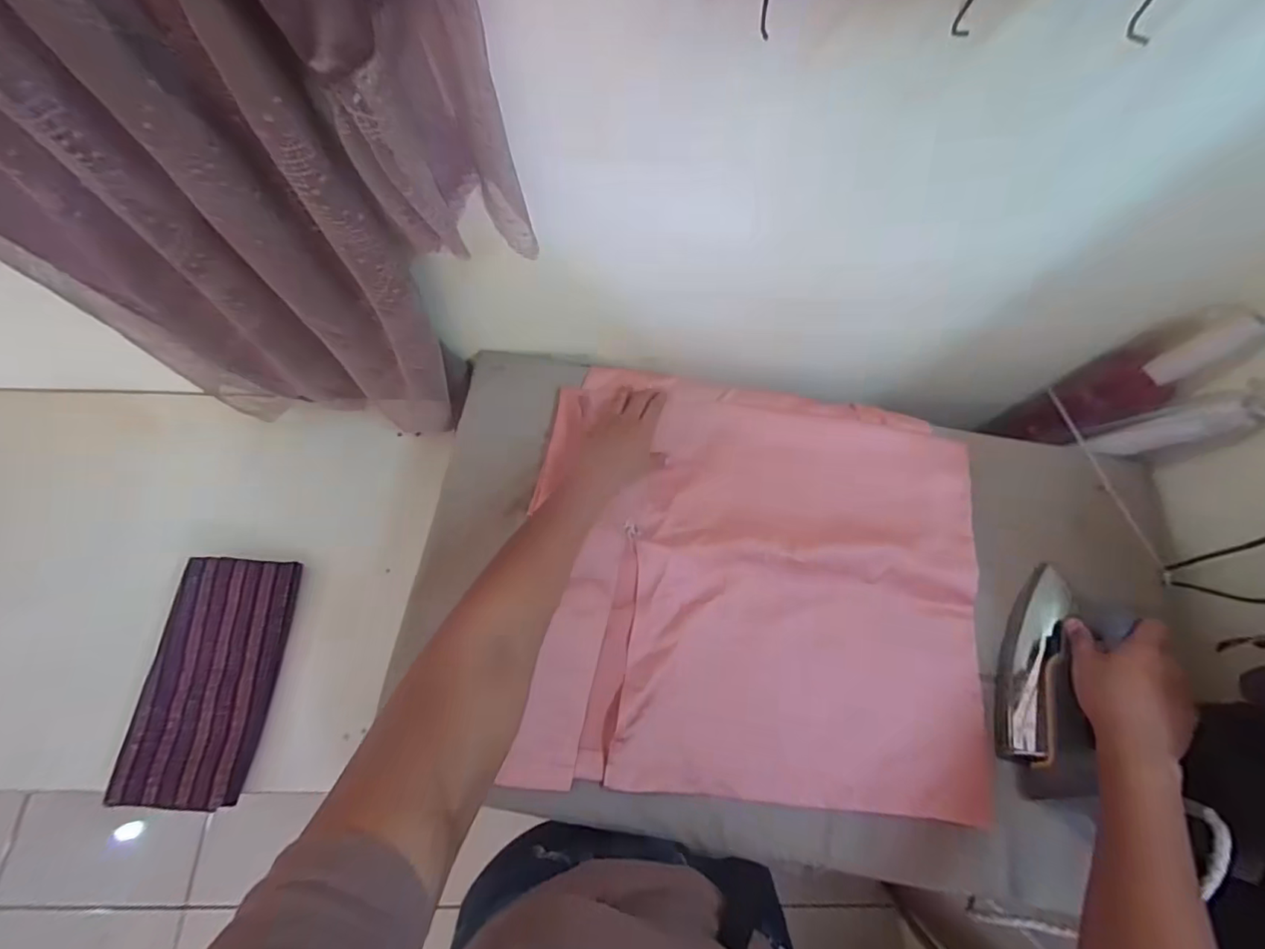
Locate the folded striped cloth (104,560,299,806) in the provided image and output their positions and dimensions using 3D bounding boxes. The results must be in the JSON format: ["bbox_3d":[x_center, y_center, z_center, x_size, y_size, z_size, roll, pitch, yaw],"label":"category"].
[{"bbox_3d":[-0.493,0.234,0.632,0.140,0.034,0.264,6,69,0],"label":"folded striped cloth"}]

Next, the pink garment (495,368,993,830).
[{"bbox_3d":[0.130,0.095,0.573,0.449,0.025,0.437,3,67,3],"label":"pink garment"}]

